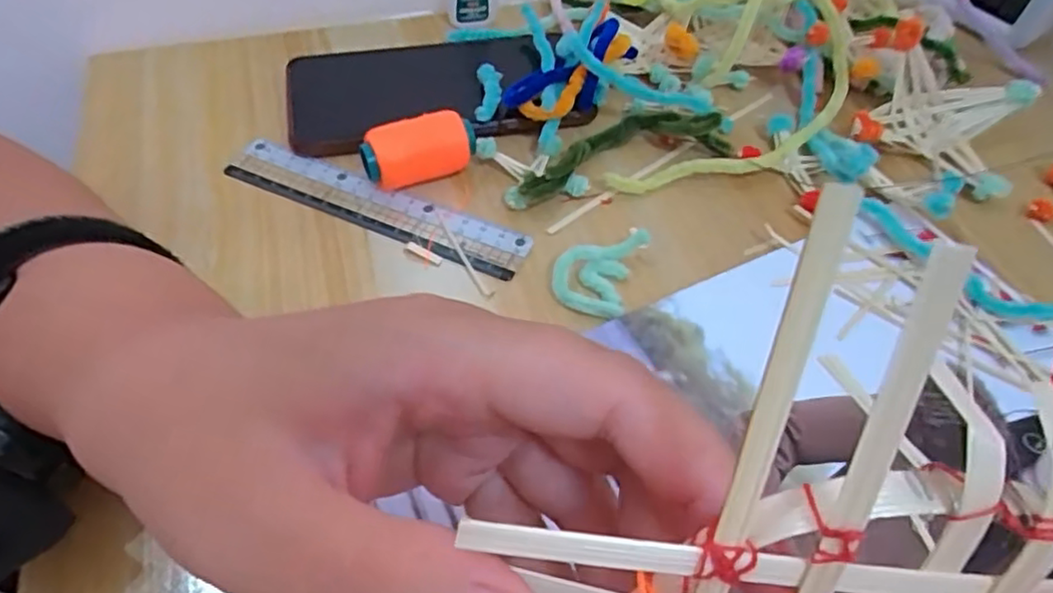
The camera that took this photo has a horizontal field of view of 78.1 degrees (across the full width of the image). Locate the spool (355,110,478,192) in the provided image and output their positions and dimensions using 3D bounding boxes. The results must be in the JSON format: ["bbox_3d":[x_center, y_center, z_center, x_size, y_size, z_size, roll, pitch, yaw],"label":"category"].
[{"bbox_3d":[-0.052,-0.071,0.320,0.056,0.024,0.027,-19,56,-16],"label":"spool"}]

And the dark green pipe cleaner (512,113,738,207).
[{"bbox_3d":[0.046,-0.079,0.334,0.119,0.023,0.040,-17,56,-15],"label":"dark green pipe cleaner"}]

